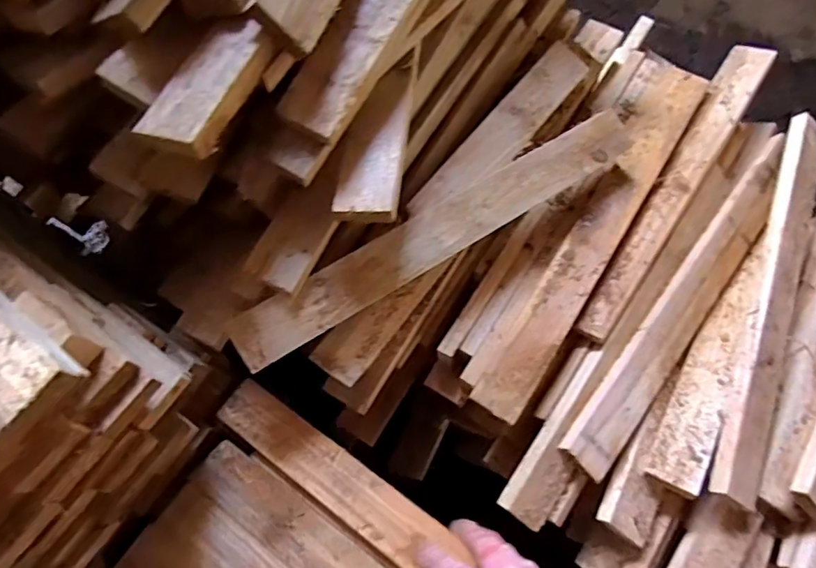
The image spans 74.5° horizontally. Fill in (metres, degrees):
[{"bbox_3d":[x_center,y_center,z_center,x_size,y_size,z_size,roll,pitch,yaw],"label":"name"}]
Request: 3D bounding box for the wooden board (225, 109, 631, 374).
[{"bbox_3d":[0.049,-0.061,0.550,0.479,0.013,0.052,-31,91,-17],"label":"wooden board"}]

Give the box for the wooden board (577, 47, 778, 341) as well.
[{"bbox_3d":[0.338,-0.127,0.659,0.050,0.020,0.471,31,72,15],"label":"wooden board"}]

